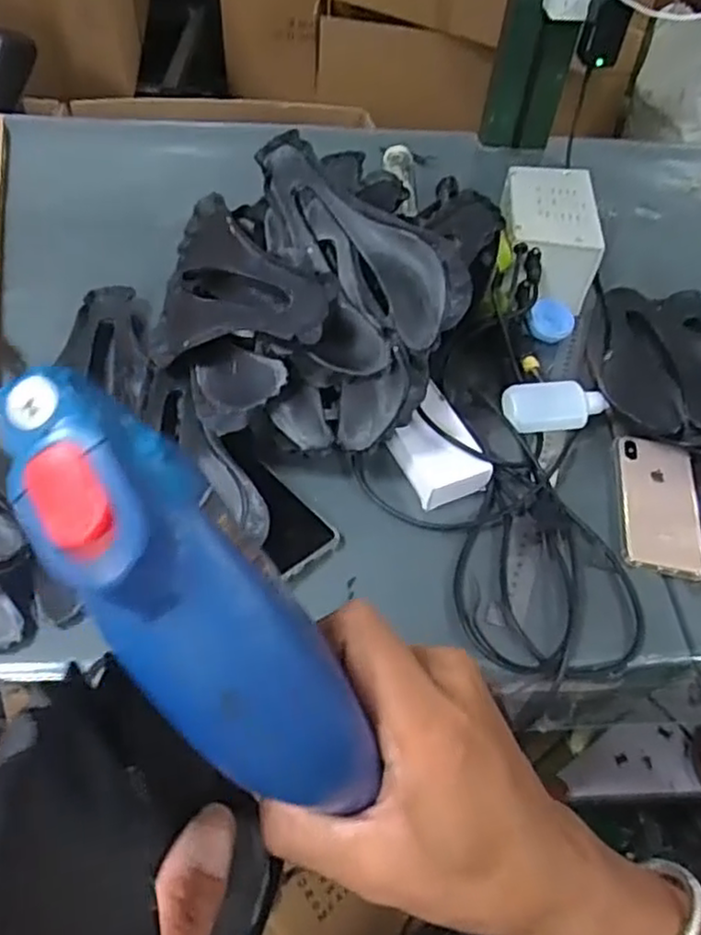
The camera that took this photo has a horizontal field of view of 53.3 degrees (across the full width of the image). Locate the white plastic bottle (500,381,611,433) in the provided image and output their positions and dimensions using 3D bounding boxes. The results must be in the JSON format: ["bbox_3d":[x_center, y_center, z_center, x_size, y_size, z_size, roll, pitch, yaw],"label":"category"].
[{"bbox_3d":[0.191,-0.054,0.660,0.099,0.039,0.045,-4,52,-11],"label":"white plastic bottle"}]

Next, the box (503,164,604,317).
[{"bbox_3d":[0.211,-0.259,0.763,0.098,0.077,0.154,9,51,0],"label":"box"}]

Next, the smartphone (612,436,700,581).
[{"bbox_3d":[0.275,0.032,0.618,0.072,0.014,0.138,10,51,1],"label":"smartphone"}]

